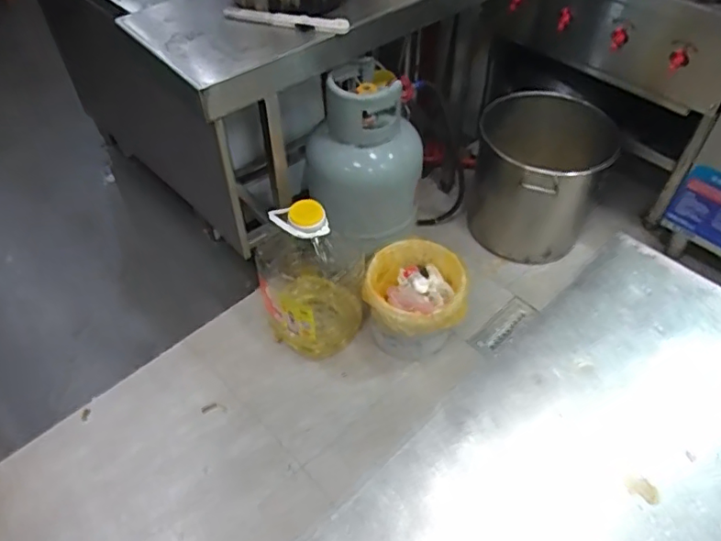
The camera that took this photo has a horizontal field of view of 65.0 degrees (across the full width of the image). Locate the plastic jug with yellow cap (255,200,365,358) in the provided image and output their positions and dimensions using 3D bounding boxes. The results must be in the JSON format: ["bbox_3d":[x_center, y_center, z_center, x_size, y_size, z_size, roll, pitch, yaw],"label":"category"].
[{"bbox_3d":[-0.135,0.027,1.537,0.277,0.478,0.254,-2,48,-2],"label":"plastic jug with yellow cap"}]

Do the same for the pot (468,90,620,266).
[{"bbox_3d":[0.559,-0.293,1.818,0.379,0.407,0.375,0,48,0],"label":"pot"}]

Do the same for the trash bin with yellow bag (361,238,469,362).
[{"bbox_3d":[0.147,0.098,1.623,0.266,0.267,0.287,-2,48,-2],"label":"trash bin with yellow bag"}]

